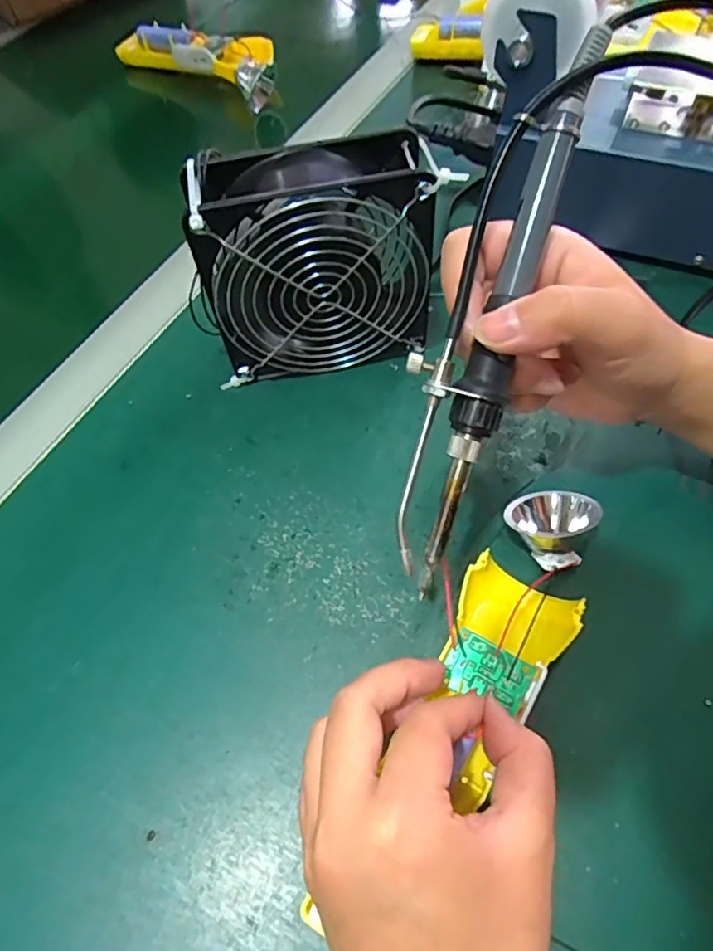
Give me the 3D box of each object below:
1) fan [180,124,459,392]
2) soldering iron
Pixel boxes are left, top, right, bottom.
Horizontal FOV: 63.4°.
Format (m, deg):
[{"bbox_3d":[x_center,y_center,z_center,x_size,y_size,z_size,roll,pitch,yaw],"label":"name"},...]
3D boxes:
[{"bbox_3d":[-0.019,-0.114,0.324,0.130,0.122,0.053,-8,61,-2],"label":"fan"},{"bbox_3d":[0.047,-0.055,0.220,0.034,0.020,0.201,20,97,13],"label":"soldering iron"}]

